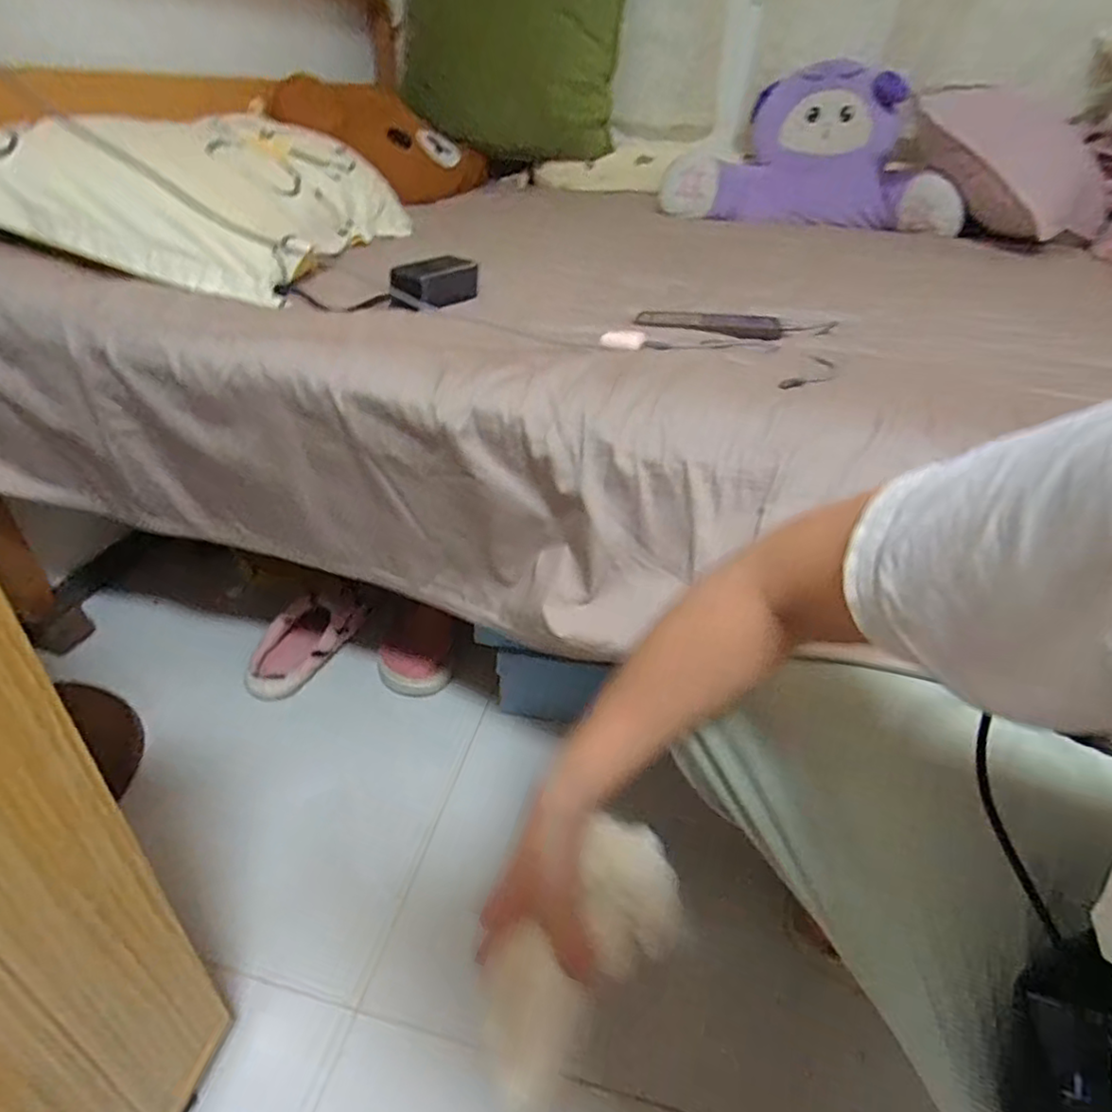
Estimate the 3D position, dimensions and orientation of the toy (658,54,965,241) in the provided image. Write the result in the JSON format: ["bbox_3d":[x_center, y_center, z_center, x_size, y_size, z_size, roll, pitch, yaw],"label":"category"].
[{"bbox_3d":[0.543,-0.841,1.305,0.556,0.270,0.250,16,38,17],"label":"toy"}]

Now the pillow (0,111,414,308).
[{"bbox_3d":[-0.468,-0.520,0.895,0.371,0.144,0.577,6,36,4],"label":"pillow"}]

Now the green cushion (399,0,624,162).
[{"bbox_3d":[-0.115,-1.193,1.434,0.538,0.474,0.183,21,50,15],"label":"green cushion"}]

